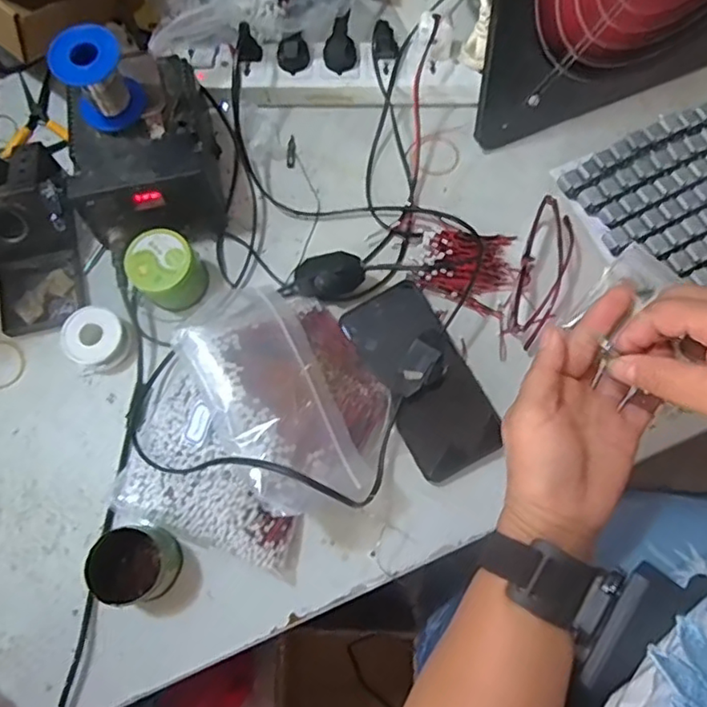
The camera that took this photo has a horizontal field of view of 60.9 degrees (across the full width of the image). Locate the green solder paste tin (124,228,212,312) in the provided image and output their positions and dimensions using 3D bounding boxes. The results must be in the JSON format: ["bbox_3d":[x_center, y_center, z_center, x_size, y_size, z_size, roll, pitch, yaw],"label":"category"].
[{"bbox_3d":[-0.164,-0.074,0.535,0.057,0.051,0.058,0,73,1],"label":"green solder paste tin"}]

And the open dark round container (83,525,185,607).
[{"bbox_3d":[-0.166,0.160,0.460,0.057,0.048,0.056,0,74,2],"label":"open dark round container"}]

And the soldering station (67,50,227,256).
[{"bbox_3d":[-0.187,-0.183,0.542,0.118,0.079,0.146,-13,74,-2],"label":"soldering station"}]

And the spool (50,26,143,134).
[{"bbox_3d":[-0.205,-0.221,0.483,0.052,0.063,0.054,0,73,1],"label":"spool"}]

